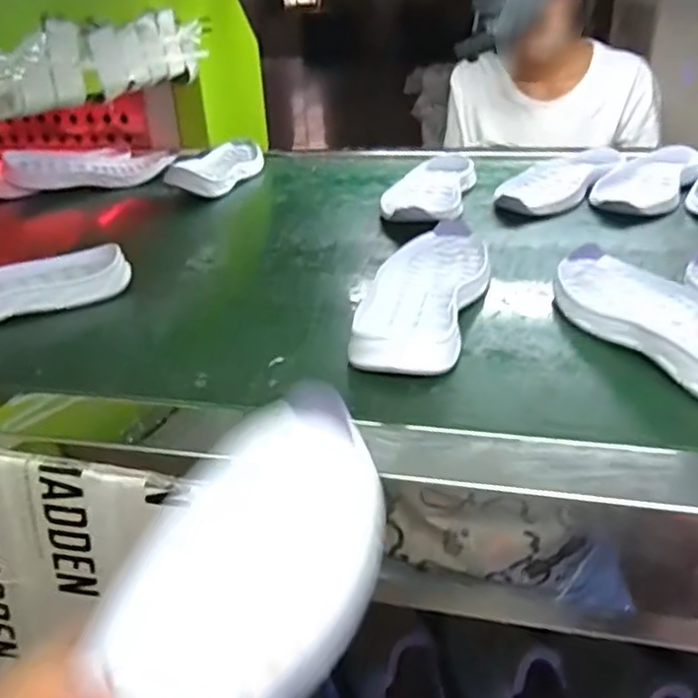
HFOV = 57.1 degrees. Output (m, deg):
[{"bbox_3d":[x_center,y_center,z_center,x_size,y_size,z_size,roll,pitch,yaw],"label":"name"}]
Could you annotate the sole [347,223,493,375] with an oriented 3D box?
[{"bbox_3d":[0.056,-0.044,0.477,0.078,0.024,0.213,8,29,18],"label":"sole"}]

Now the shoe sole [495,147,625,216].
[{"bbox_3d":[0.233,-0.193,0.724,0.083,0.022,0.219,20,37,34],"label":"shoe sole"}]

